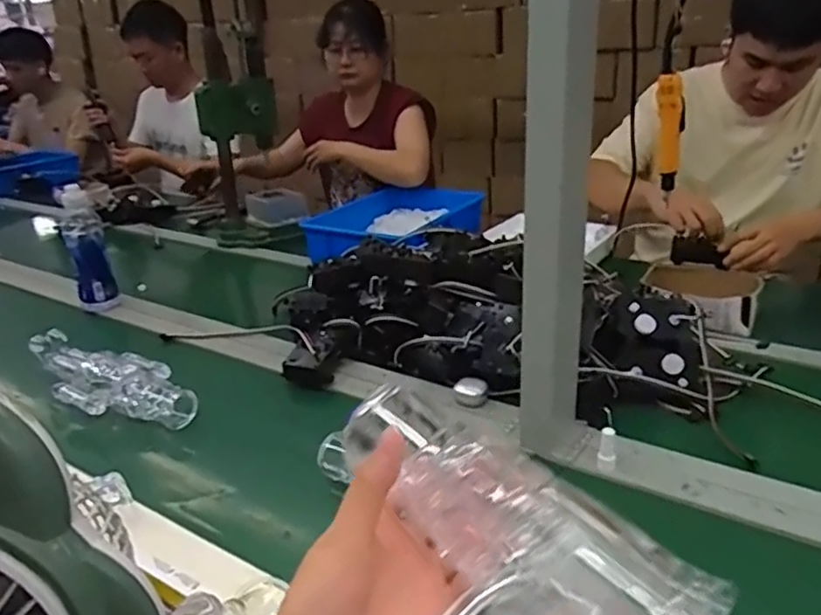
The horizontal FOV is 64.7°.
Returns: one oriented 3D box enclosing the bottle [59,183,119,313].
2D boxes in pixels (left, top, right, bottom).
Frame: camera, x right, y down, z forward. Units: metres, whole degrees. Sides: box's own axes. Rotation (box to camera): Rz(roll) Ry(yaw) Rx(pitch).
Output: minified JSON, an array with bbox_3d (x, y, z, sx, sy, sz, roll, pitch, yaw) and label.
[{"bbox_3d":[-0.602,-0.096,1.214,0.069,0.241,0.068,-16,28,-26],"label":"bottle"}]

